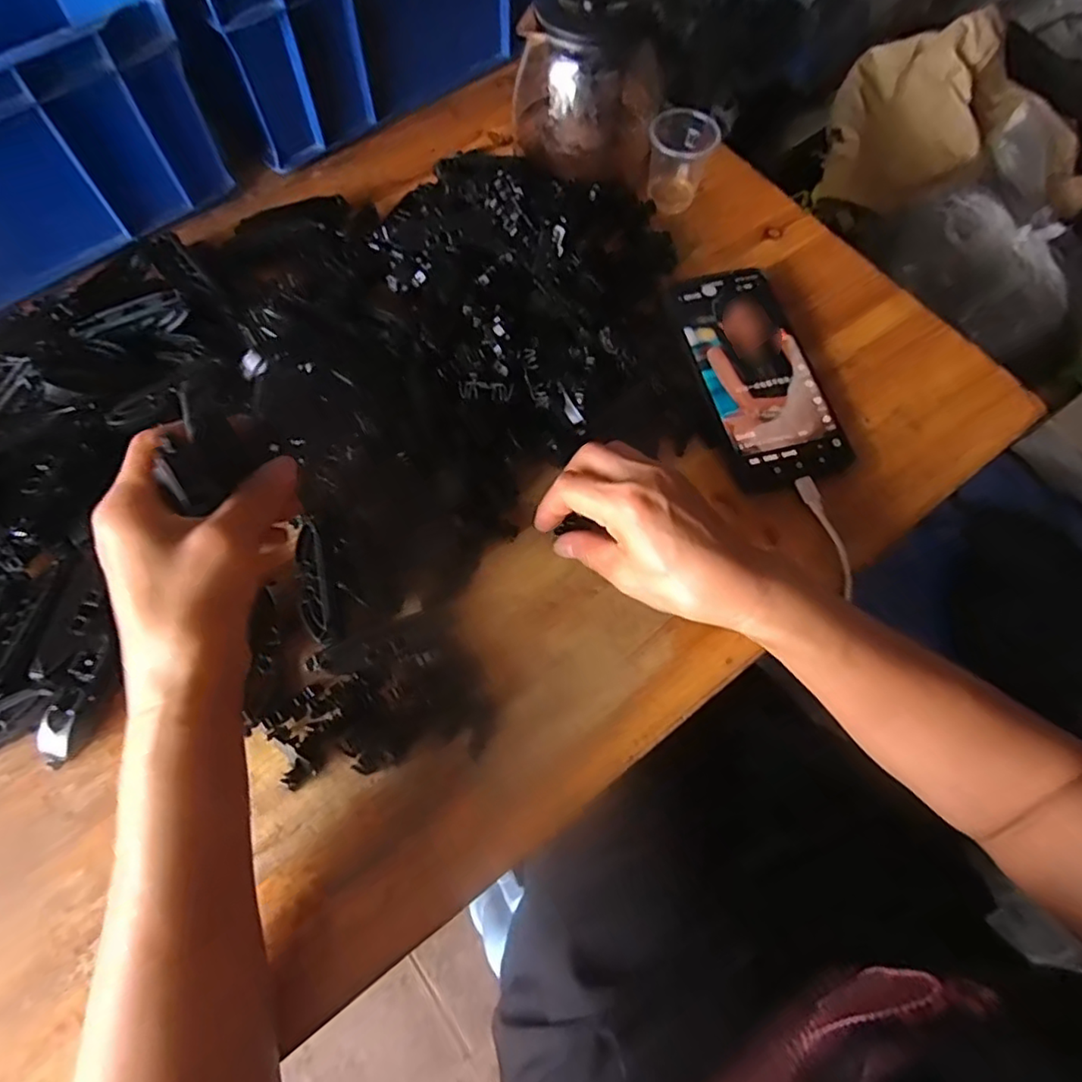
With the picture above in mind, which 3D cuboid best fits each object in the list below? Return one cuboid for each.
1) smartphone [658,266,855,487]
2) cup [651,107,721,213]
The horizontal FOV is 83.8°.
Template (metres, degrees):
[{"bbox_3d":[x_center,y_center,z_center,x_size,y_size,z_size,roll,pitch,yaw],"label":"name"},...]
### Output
[{"bbox_3d":[0.142,-0.112,0.401,0.078,0.012,0.162,-13,68,-7],"label":"smartphone"},{"bbox_3d":[0.105,-0.289,0.457,0.049,0.047,0.044,17,68,6],"label":"cup"}]

